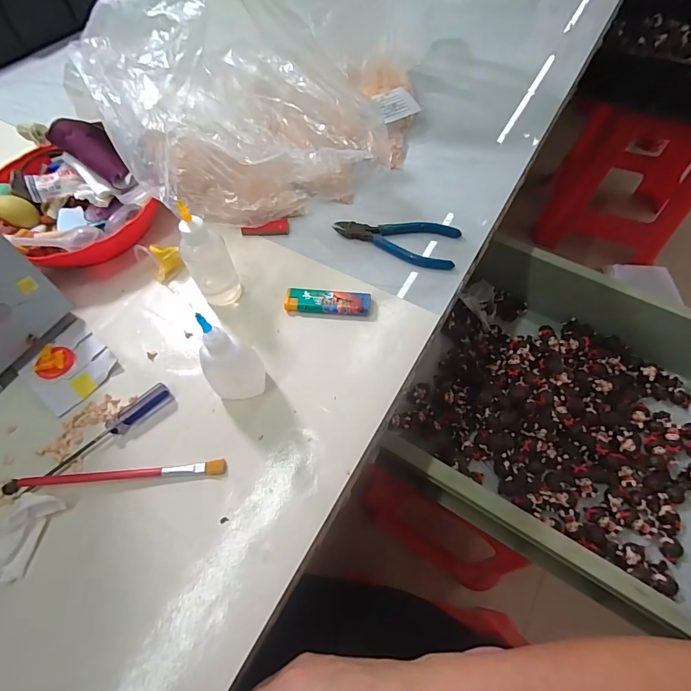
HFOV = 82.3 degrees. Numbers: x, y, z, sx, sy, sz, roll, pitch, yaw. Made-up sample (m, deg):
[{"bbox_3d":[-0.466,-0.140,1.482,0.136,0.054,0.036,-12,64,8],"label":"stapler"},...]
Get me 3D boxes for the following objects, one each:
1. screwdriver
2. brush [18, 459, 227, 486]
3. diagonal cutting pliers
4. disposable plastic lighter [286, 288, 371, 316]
[{"bbox_3d":[-0.188,0.071,0.307,0.116,0.013,0.016,-39,66,-18],"label":"screwdriver"},{"bbox_3d":[-0.163,0.096,0.292,0.146,0.008,0.010,-6,60,-1],"label":"brush"},{"bbox_3d":[0.051,-0.105,0.404,0.126,0.009,0.053,5,60,6],"label":"diagonal cutting pliers"},{"bbox_3d":[-0.017,-0.039,0.366,0.077,0.010,0.024,2,60,4],"label":"disposable plastic lighter"}]

